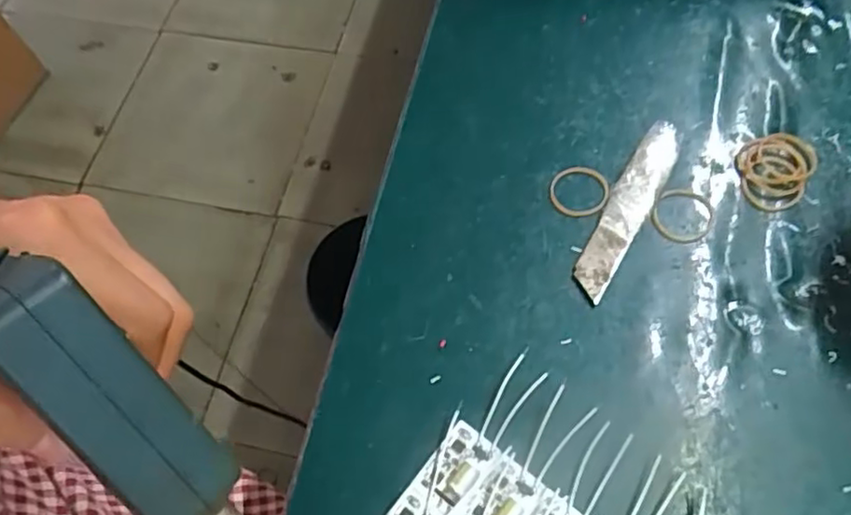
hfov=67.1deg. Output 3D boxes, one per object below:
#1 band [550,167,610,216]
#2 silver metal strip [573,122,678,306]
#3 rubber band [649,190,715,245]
[{"bbox_3d":[0.079,-0.035,0.327,0.029,0.004,0.030,-2,63,3],"label":"band"},{"bbox_3d":[0.101,-0.025,0.318,0.019,0.009,0.103,27,68,16],"label":"silver metal strip"},{"bbox_3d":[0.127,-0.021,0.317,0.031,0.006,0.029,-2,63,3],"label":"rubber band"}]

